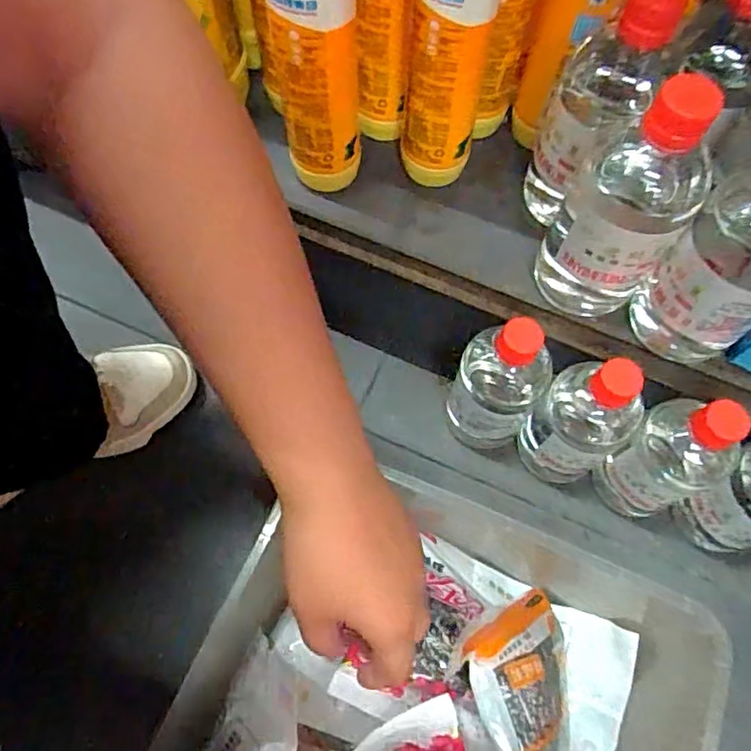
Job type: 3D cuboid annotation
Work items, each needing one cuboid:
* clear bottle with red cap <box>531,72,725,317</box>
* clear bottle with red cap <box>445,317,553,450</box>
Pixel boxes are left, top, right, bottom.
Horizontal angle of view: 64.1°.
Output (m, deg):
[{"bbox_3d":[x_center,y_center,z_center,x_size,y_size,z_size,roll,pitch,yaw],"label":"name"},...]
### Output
[{"bbox_3d":[0.151,-0.102,0.362,0.069,0.167,0.072,35,71,13],"label":"clear bottle with red cap"},{"bbox_3d":[0.098,0.011,0.493,0.064,0.171,0.056,18,68,7],"label":"clear bottle with red cap"}]

